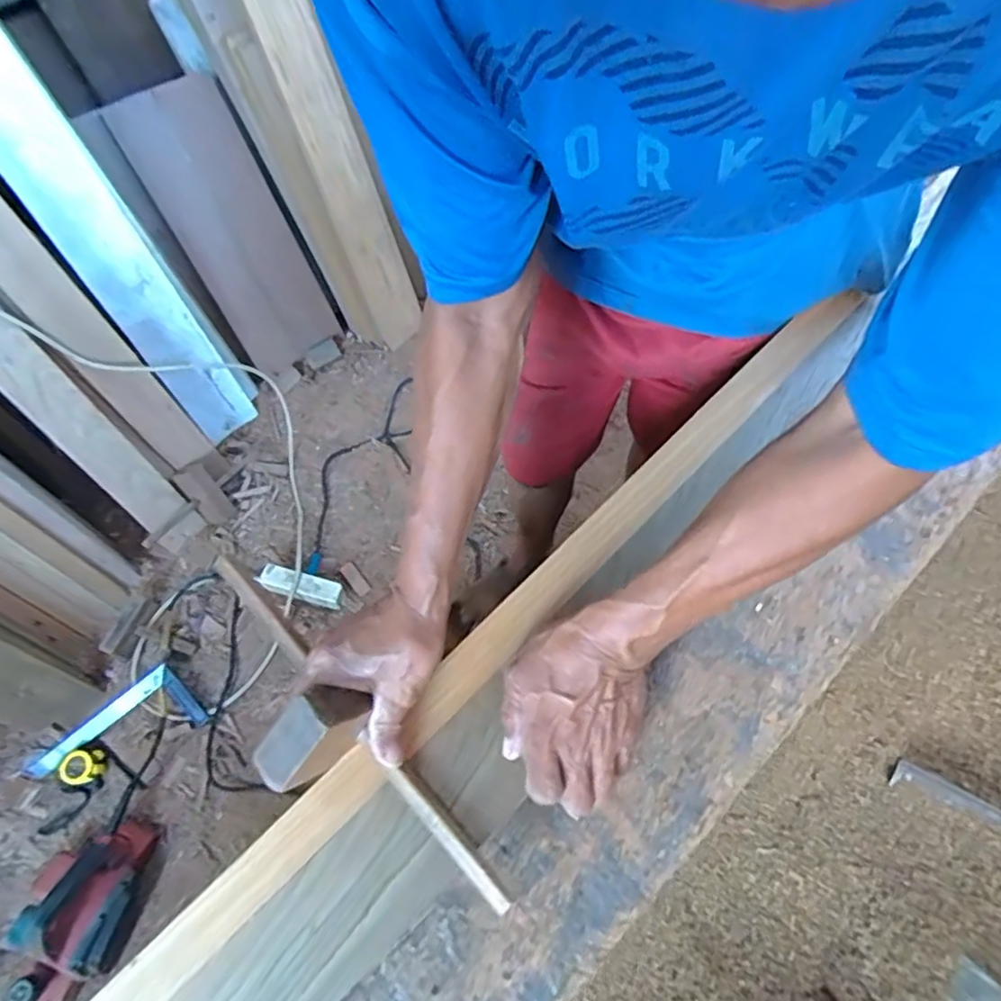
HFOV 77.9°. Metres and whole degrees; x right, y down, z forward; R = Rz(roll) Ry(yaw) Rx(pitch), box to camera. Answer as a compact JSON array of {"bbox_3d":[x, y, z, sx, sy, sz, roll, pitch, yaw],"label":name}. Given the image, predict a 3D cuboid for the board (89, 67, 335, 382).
[{"bbox_3d":[-0.622,-0.629,1.440,0.025,0.618,0.283,-2,33,44],"label":"board"}]

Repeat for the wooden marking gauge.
[{"bbox_3d":[-0.125,0.174,0.441,0.318,0.079,0.076,42,72,17],"label":"wooden marking gauge"}]

